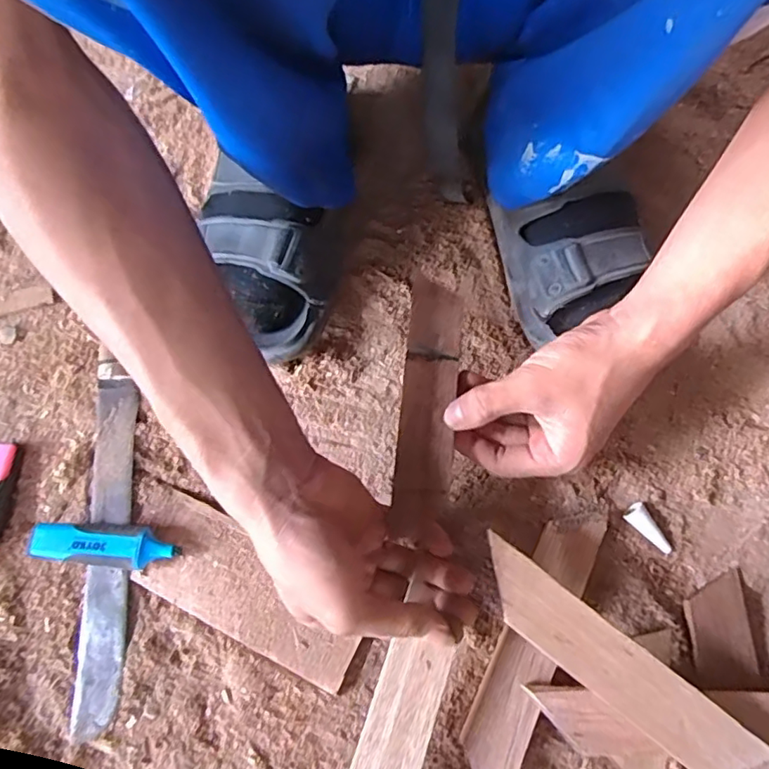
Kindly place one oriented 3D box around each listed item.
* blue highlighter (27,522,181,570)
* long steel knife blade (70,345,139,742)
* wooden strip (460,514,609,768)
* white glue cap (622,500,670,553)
[{"bbox_3d":[-0.187,0.108,0.377,0.095,0.023,0.027,5,69,4],"label":"blue highlighter"},{"bbox_3d":[-0.192,0.097,0.383,0.031,0.009,0.250,-7,70,-2],"label":"long steel knife blade"},{"bbox_3d":[0.092,0.160,0.349,0.036,0.022,0.179,26,72,12],"label":"wooden strip"},{"bbox_3d":[0.182,0.098,0.380,0.016,0.012,0.036,-41,72,-13],"label":"white glue cap"}]

